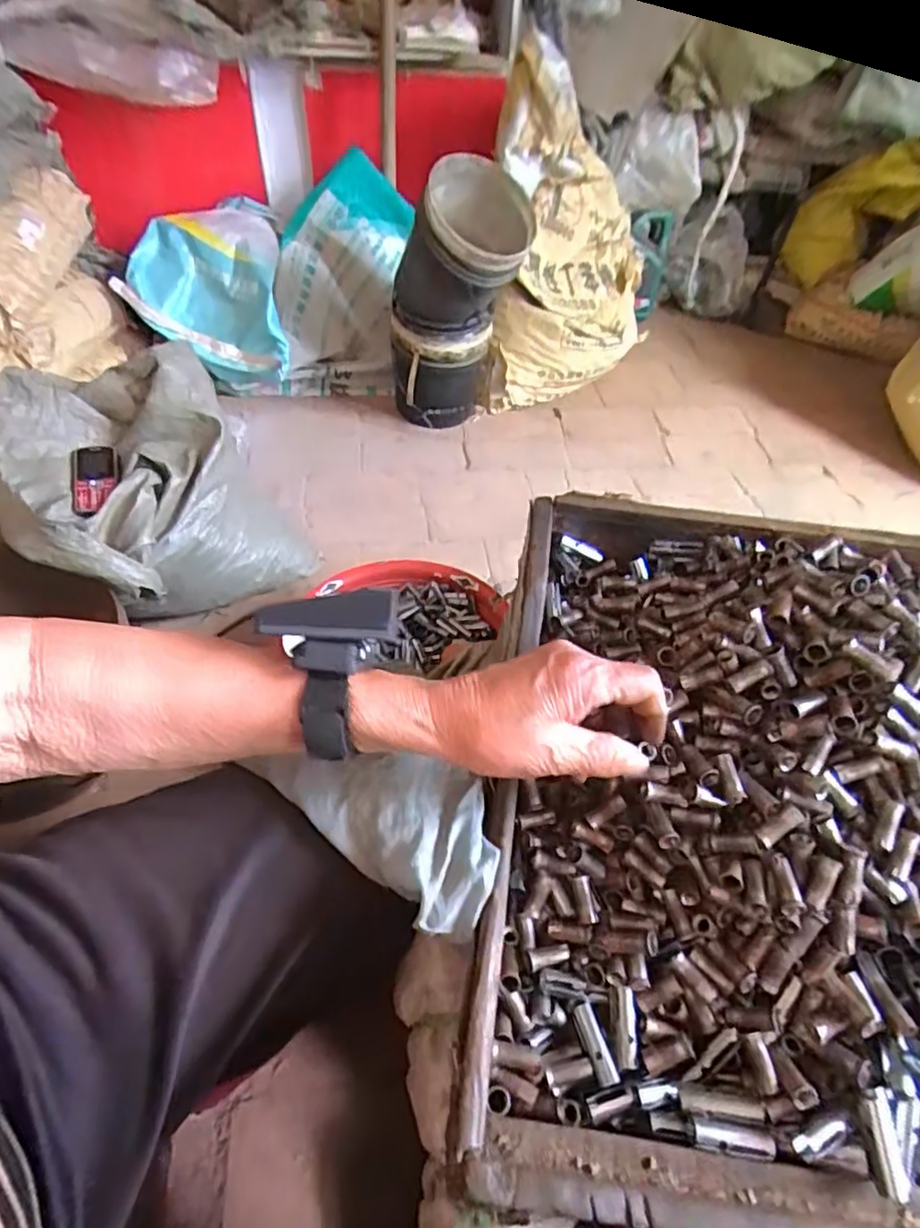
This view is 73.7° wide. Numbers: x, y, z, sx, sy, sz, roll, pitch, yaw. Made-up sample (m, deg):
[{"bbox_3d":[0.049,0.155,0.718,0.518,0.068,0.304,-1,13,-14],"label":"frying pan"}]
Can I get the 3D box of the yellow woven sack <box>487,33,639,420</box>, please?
[{"bbox_3d":[0.263,-0.863,1.459,0.381,0.639,0.425,10,49,4],"label":"yellow woven sack"}]

